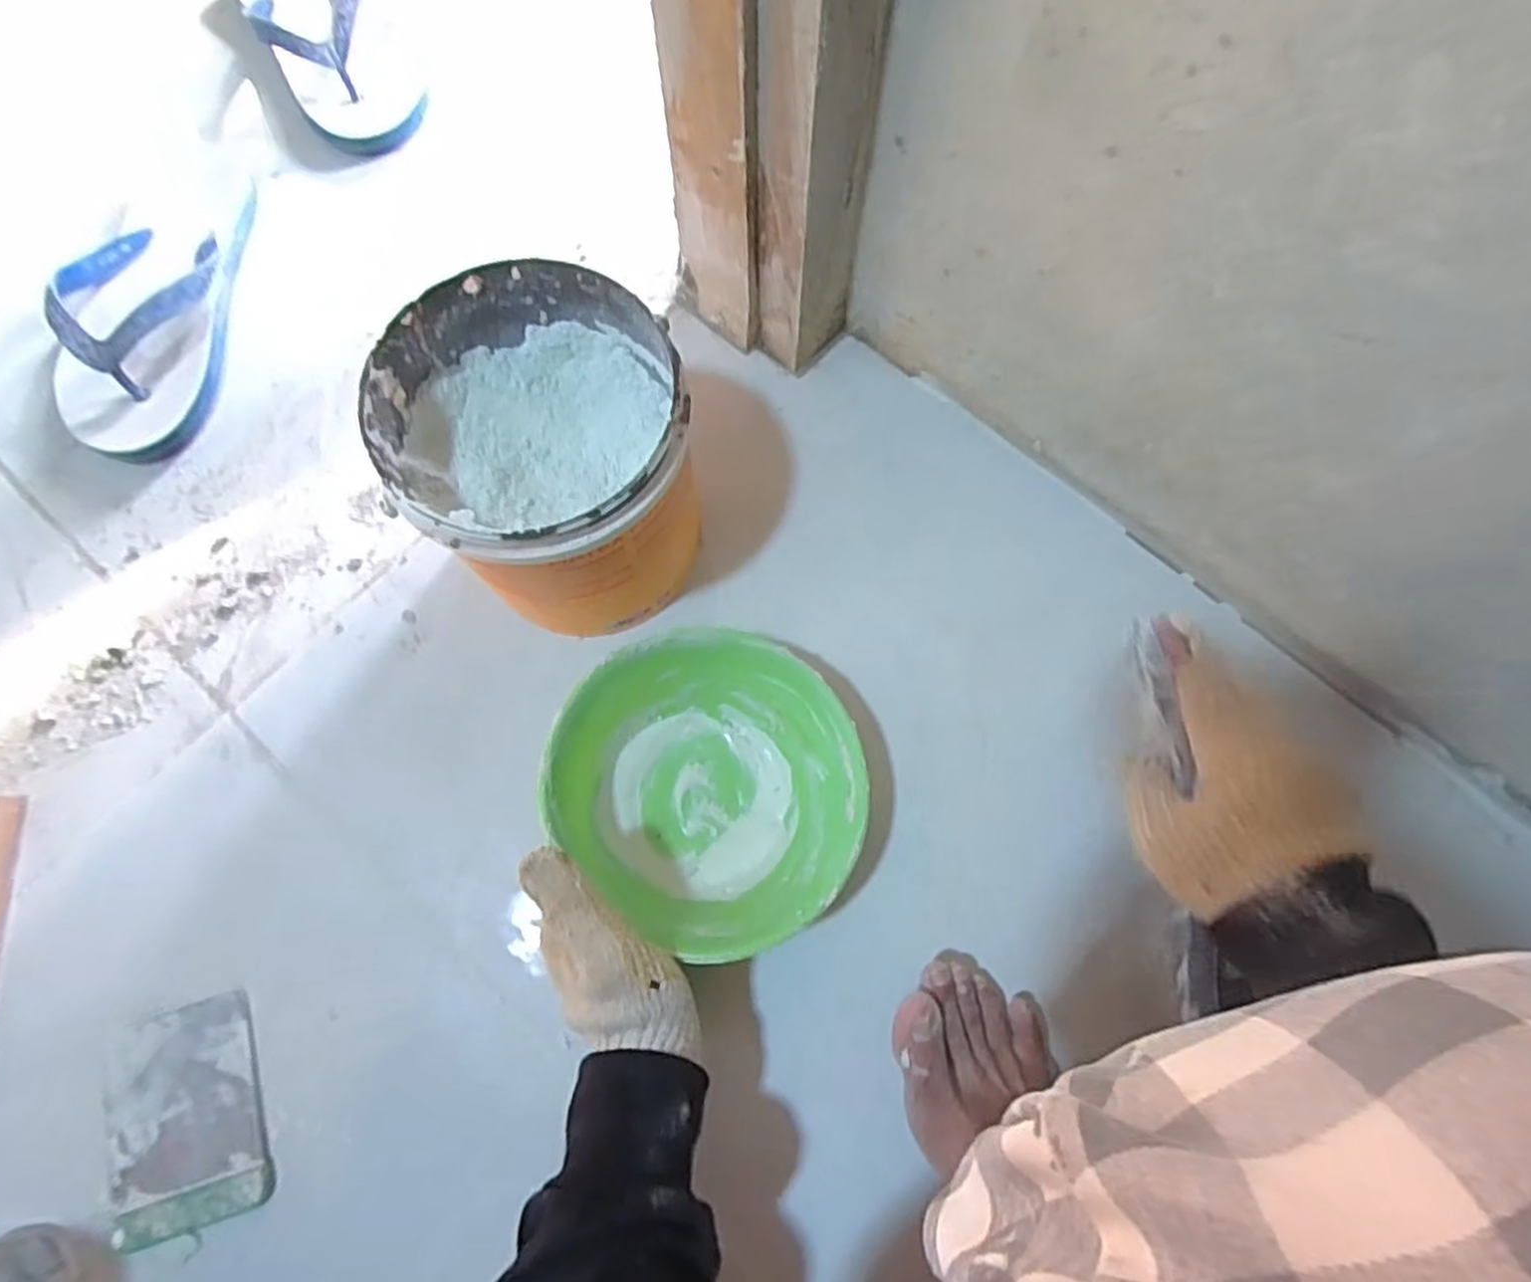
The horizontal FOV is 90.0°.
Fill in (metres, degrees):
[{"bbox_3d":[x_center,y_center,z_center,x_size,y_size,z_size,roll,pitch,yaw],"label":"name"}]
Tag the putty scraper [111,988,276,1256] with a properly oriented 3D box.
[{"bbox_3d":[-0.321,0.261,0.418,0.086,0.010,0.111,-15,76,-5],"label":"putty scraper"}]

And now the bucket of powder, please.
[{"bbox_3d":[-0.117,-0.096,0.438,0.144,0.163,0.150,0,75,-1],"label":"bucket of powder"}]

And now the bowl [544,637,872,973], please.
[{"bbox_3d":[-0.028,0.078,0.424,0.163,0.077,0.156,0,75,-1],"label":"bowl"}]

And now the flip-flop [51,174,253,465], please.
[{"bbox_3d":[-0.426,-0.246,0.529,0.098,0.055,0.245,-2,75,-1],"label":"flip-flop"}]

